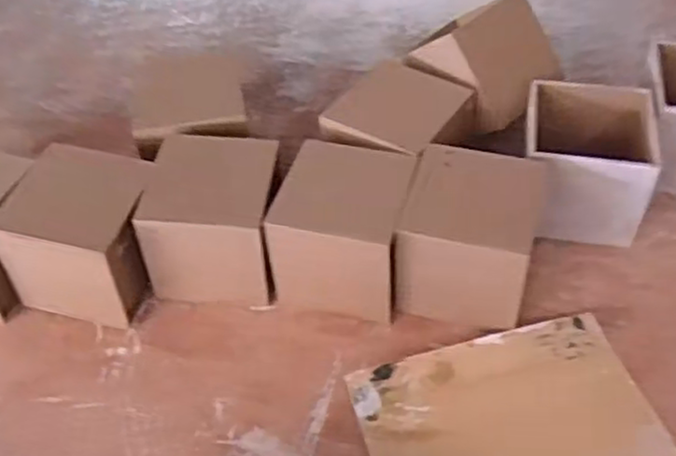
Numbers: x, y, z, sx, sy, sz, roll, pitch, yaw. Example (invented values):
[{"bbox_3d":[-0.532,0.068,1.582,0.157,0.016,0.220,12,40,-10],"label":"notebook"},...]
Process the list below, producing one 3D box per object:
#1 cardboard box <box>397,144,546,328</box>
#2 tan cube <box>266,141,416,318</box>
[{"bbox_3d":[0.114,0.014,0.632,0.107,0.104,0.130,11,50,13],"label":"cardboard box"},{"bbox_3d":[0.006,0.003,0.644,0.109,0.109,0.109,10,49,12],"label":"tan cube"}]

